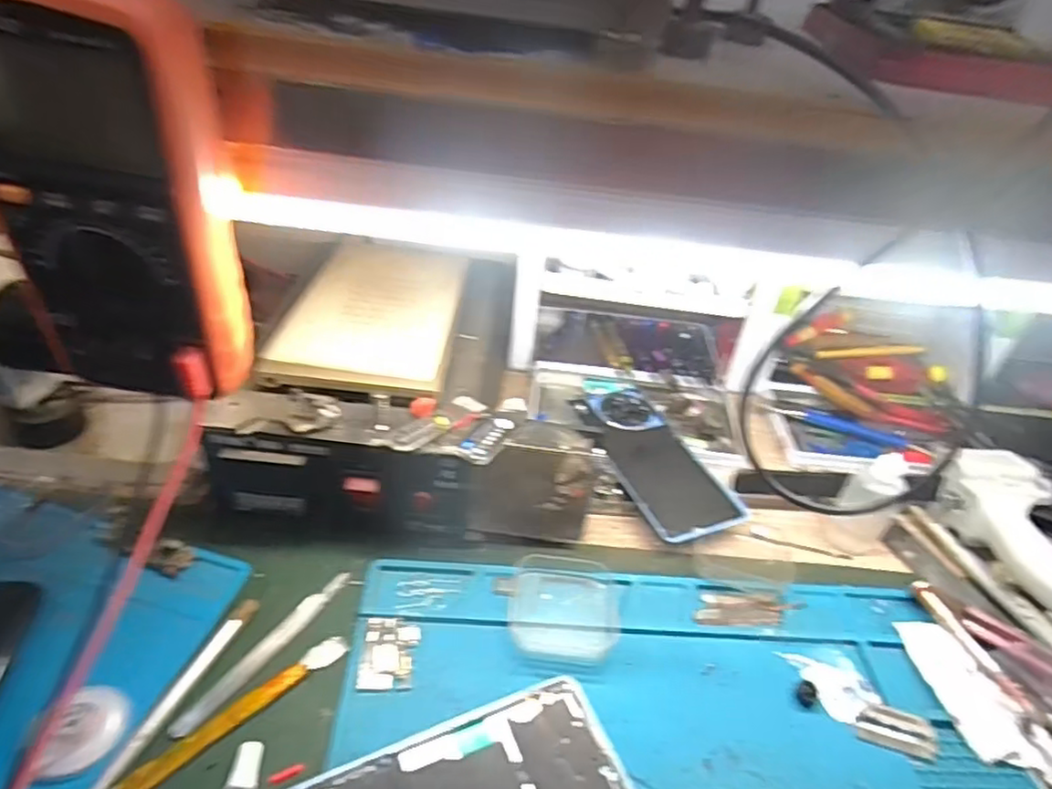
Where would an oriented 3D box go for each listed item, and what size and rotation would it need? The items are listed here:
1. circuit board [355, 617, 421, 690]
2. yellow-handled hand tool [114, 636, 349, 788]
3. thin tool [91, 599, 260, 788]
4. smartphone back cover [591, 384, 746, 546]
[{"bbox_3d":[-0.078,0.147,0.368,0.031,0.004,0.043,3,39,-5],"label":"circuit board"},{"bbox_3d":[-0.150,0.165,0.337,0.121,0.004,0.015,-28,51,-36],"label":"yellow-handled hand tool"},{"bbox_3d":[-0.184,0.159,0.333,0.010,0.005,0.127,18,40,12],"label":"thin tool"},{"bbox_3d":[0.098,0.048,0.505,0.074,0.012,0.162,-10,42,-20],"label":"smartphone back cover"}]

